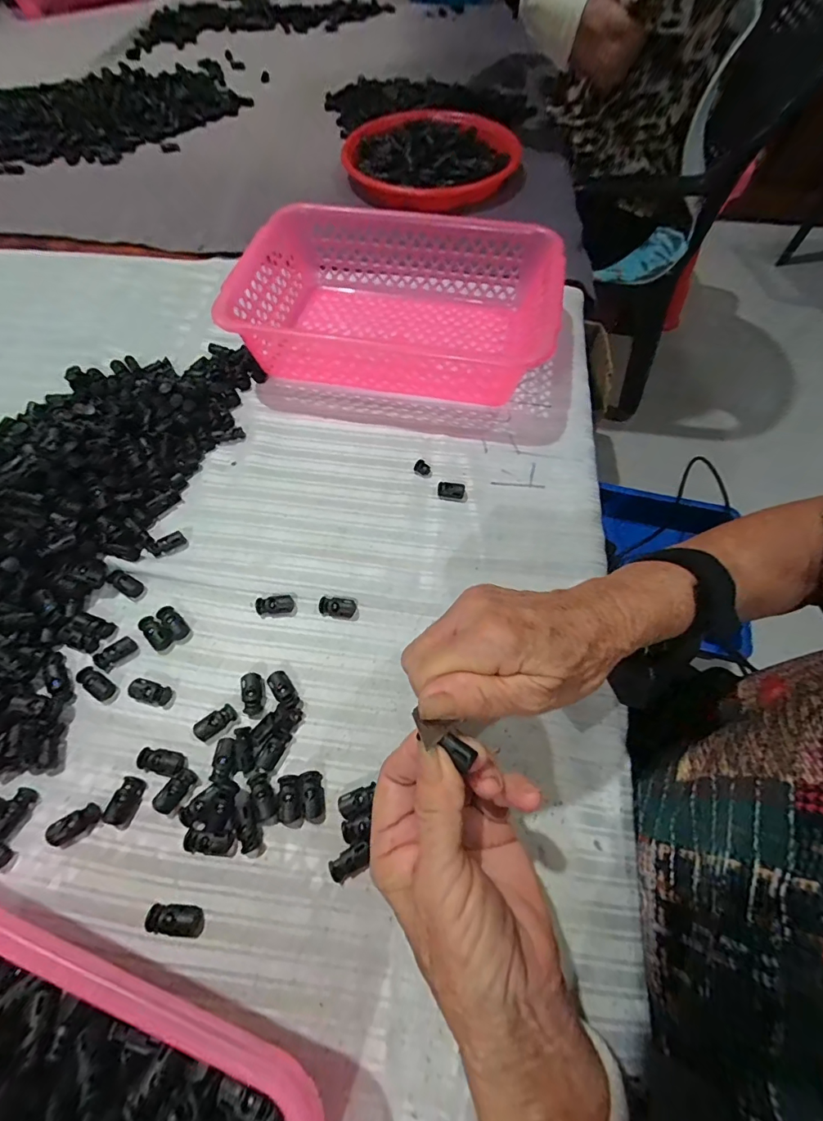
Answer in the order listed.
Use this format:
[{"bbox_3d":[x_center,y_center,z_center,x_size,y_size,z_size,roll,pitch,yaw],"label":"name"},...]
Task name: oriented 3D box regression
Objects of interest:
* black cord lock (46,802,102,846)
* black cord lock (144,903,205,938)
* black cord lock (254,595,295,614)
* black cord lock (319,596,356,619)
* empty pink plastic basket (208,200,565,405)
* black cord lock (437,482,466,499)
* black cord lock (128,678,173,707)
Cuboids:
[{"bbox_3d":[-0.205,0.160,0.280,0.027,0.009,0.014,-32,68,-14],"label":"black cord lock"},{"bbox_3d":[-0.135,0.204,0.261,0.031,0.007,0.015,7,64,4],"label":"black cord lock"},{"bbox_3d":[-0.105,0.033,0.351,0.028,0.008,0.014,-4,64,-2],"label":"black cord lock"},{"bbox_3d":[-0.057,0.036,0.352,0.027,0.006,0.014,8,64,4],"label":"black cord lock"},{"bbox_3d":[-0.011,-0.249,0.450,0.290,0.071,0.180,9,64,5],"label":"empty pink plastic basket"},{"bbox_3d":[0.034,-0.060,0.393,0.023,0.009,0.014,16,65,8],"label":"black cord lock"},{"bbox_3d":[-0.181,0.091,0.318,0.027,0.009,0.014,16,65,8],"label":"black cord lock"}]

